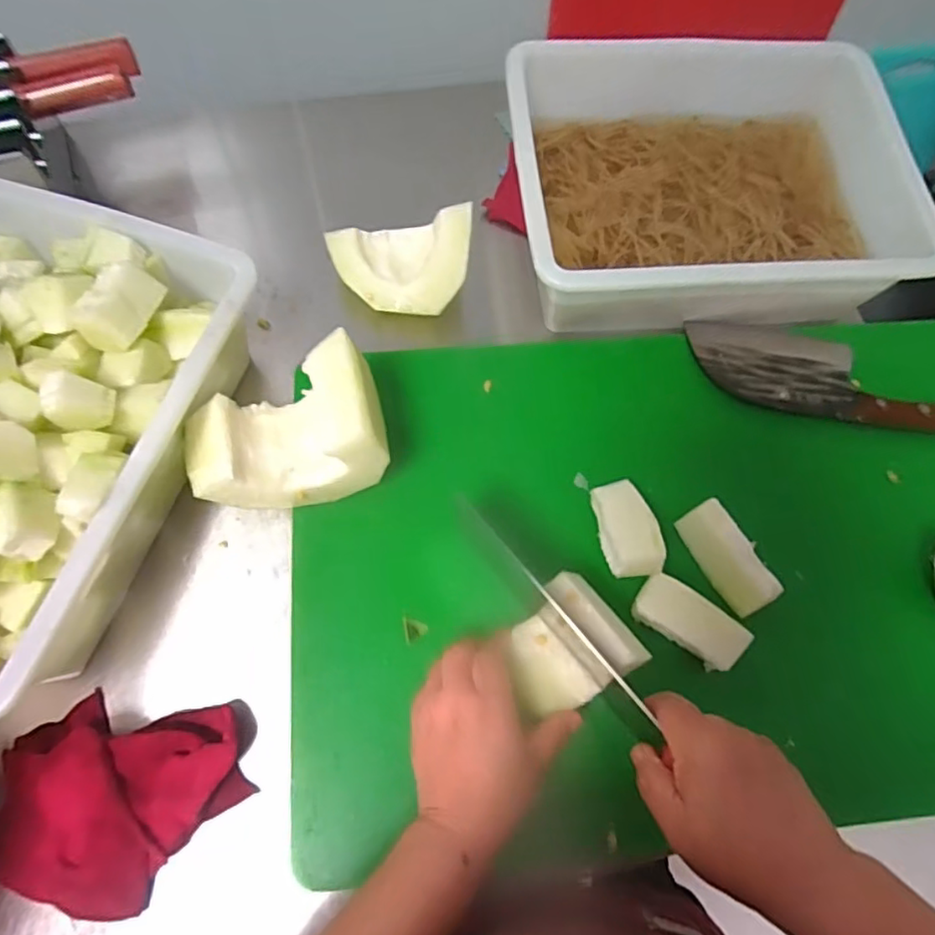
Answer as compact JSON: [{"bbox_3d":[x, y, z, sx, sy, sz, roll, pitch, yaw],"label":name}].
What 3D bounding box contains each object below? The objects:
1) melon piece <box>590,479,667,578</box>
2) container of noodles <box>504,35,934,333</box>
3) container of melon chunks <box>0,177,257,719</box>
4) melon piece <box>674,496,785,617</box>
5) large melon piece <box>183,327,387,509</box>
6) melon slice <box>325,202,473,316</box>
[{"bbox_3d":[0.123,0.045,0.482,0.040,0.021,0.085,-3,44,-4],"label":"melon piece"},{"bbox_3d":[0.218,-0.272,0.596,0.355,0.095,0.288,-3,67,-4],"label":"container of noodles"},{"bbox_3d":[-0.343,-0.034,0.457,0.266,0.125,0.348,17,67,4],"label":"container of melon chunks"},{"bbox_3d":[0.202,0.071,0.489,0.030,0.040,0.086,-24,70,-12],"label":"melon piece"},{"bbox_3d":[-0.136,-0.023,0.467,0.144,0.096,0.087,-13,69,-8],"label":"large melon piece"},{"bbox_3d":[-0.056,-0.189,0.598,0.135,0.050,0.086,-6,98,11],"label":"melon slice"}]

